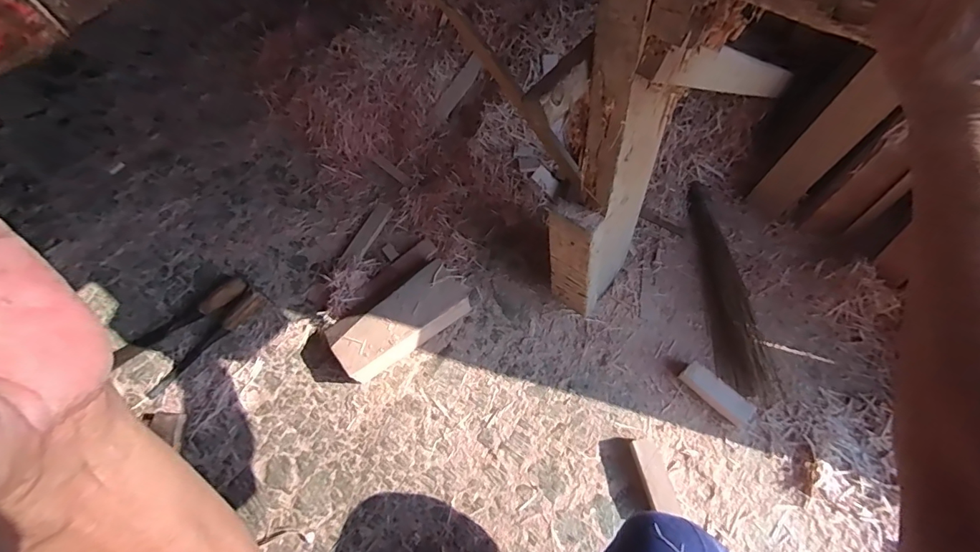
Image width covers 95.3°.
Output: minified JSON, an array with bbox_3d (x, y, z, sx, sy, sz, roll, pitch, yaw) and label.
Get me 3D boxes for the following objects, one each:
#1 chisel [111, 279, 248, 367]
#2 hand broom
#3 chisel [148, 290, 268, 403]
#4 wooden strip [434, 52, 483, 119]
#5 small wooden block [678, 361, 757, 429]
[{"bbox_3d":[-0.594,0.082,0.862,0.261,0.026,0.044,-32,66,-13],"label":"chisel"},{"bbox_3d":[0.433,0.008,0.850,0.089,0.035,0.459,-4,63,1],"label":"hand broom"},{"bbox_3d":[-0.528,0.122,0.829,0.033,0.023,0.249,35,70,18],"label":"chisel"},{"bbox_3d":[-0.071,-0.431,1.020,0.036,0.016,0.156,38,97,19],"label":"wooden strip"},{"bbox_3d":[0.378,0.197,0.742,0.034,0.037,0.121,-39,68,-16],"label":"small wooden block"}]

